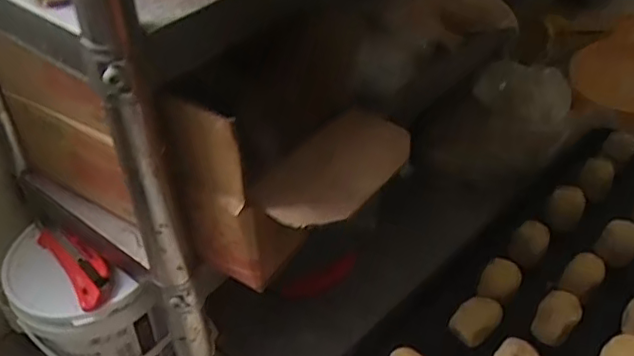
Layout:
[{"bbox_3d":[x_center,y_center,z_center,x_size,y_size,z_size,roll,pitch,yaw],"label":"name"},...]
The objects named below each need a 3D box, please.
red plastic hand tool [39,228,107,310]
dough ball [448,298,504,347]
[{"bbox_3d":[-0.239,0.081,0.599,0.037,0.015,0.122,-30,48,-29],"label":"red plastic hand tool"},{"bbox_3d":[0.173,0.152,0.648,0.060,0.031,0.037,-28,47,-27],"label":"dough ball"}]

